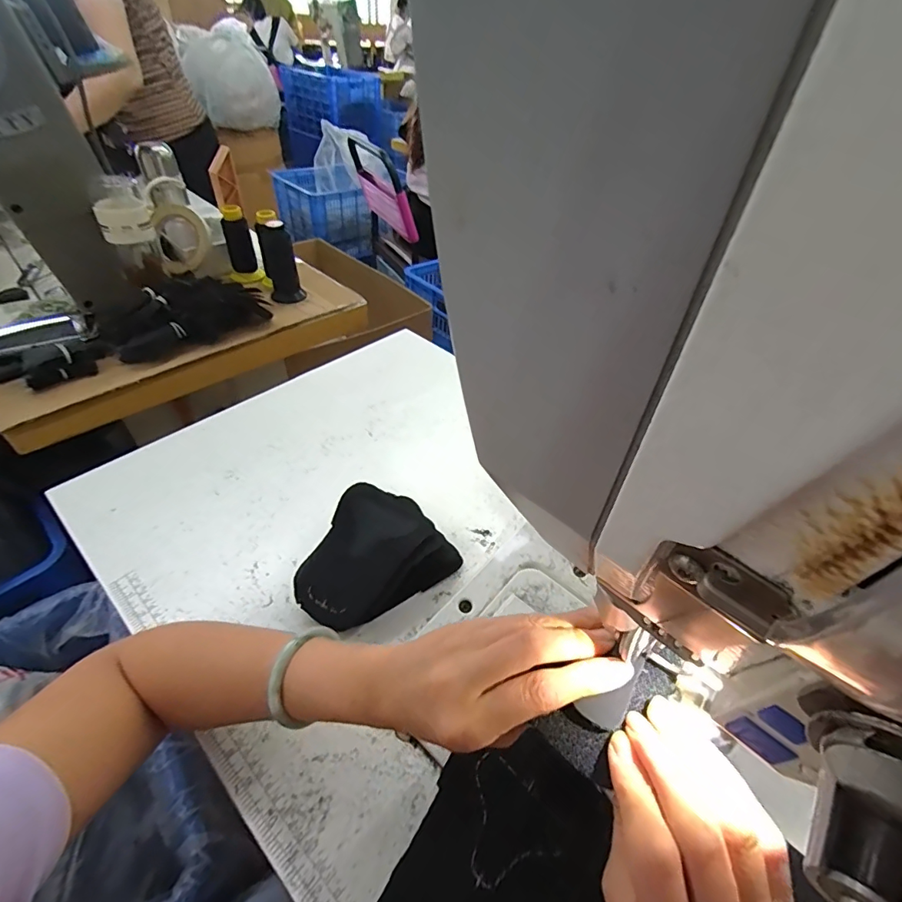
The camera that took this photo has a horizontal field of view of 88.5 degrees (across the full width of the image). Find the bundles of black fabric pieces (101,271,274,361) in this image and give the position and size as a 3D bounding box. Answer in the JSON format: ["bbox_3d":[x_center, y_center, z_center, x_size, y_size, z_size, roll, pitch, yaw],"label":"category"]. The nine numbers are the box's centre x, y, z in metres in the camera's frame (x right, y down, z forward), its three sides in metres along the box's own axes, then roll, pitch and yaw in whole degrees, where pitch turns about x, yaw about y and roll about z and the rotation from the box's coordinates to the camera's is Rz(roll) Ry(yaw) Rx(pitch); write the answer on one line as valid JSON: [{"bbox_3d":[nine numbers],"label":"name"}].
[{"bbox_3d":[-0.401,-0.215,0.705,0.228,0.083,0.103,-20,49,-23],"label":"bundles of black fabric pieces"}]

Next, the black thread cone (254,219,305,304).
[{"bbox_3d":[-0.294,-0.328,0.803,0.063,0.130,0.056,-11,46,-16],"label":"black thread cone"}]

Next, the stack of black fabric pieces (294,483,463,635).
[{"bbox_3d":[-0.080,0.103,0.442,0.118,0.052,0.132,30,49,24],"label":"stack of black fabric pieces"}]

